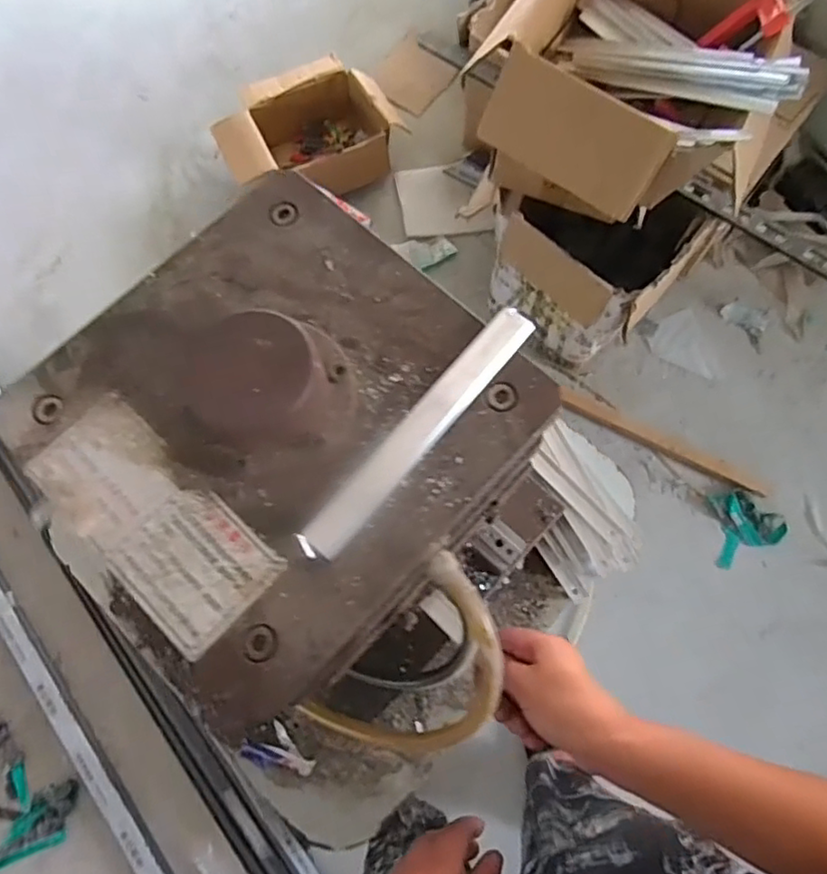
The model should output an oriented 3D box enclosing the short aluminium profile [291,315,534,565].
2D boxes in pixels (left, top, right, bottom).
[{"bbox_3d":[0.003,-0.005,0.319,0.024,0.008,0.162,40,77,13],"label":"short aluminium profile"}]

